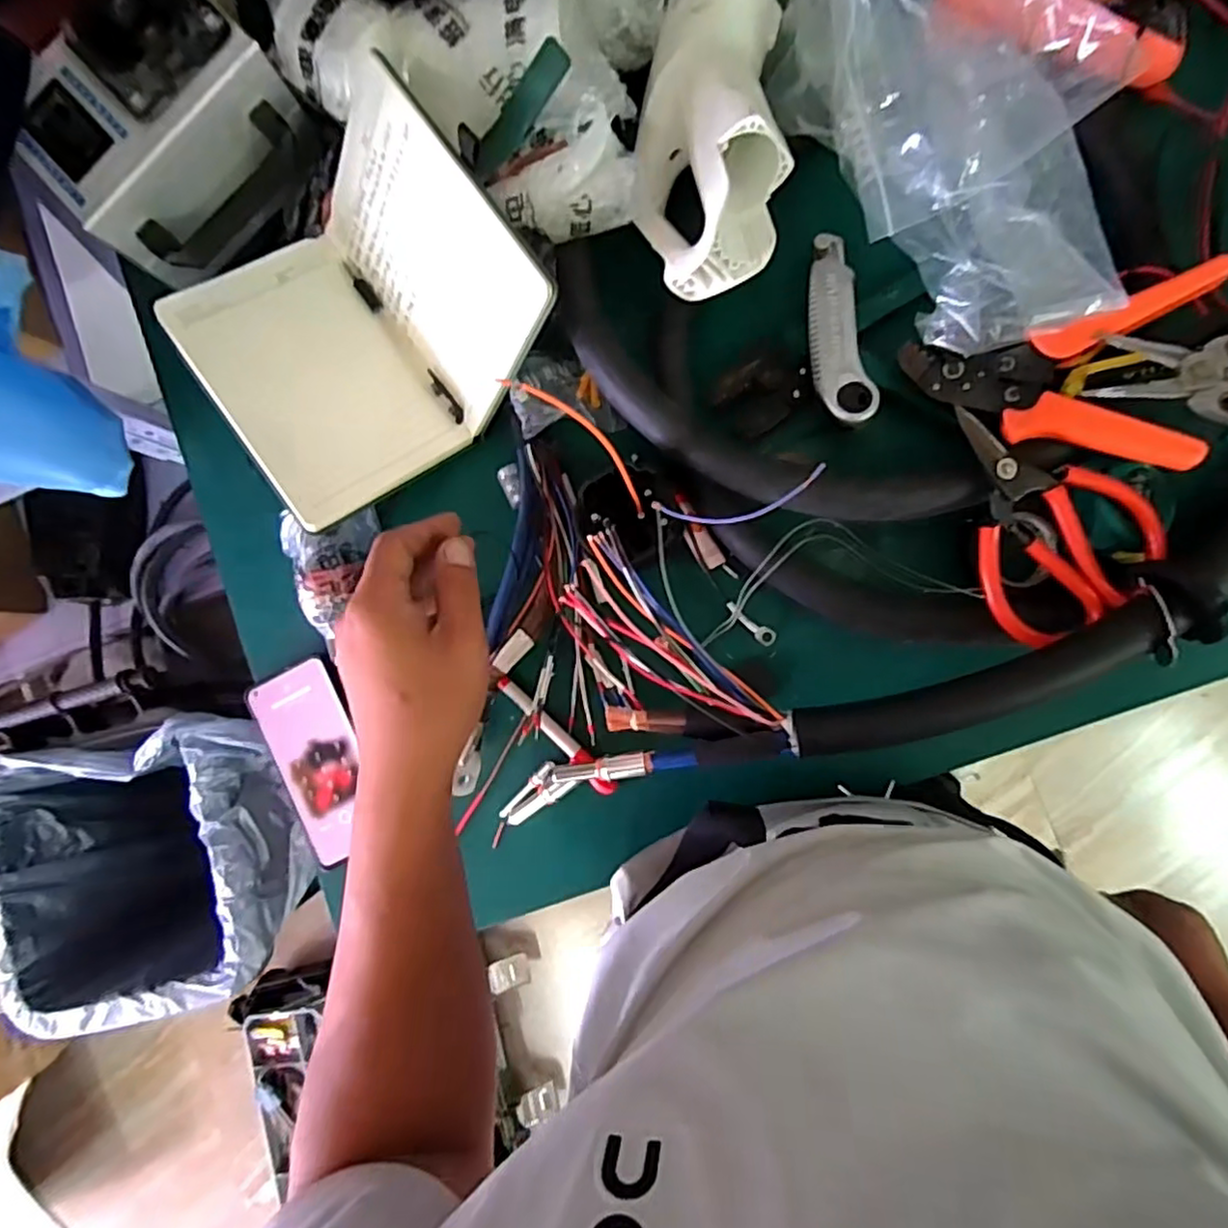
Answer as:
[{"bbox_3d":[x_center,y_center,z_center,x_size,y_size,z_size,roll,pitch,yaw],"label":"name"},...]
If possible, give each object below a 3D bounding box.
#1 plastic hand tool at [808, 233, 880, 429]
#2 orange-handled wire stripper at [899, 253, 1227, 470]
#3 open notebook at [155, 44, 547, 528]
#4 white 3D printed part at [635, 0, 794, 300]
[{"bbox_3d":[0.157,-0.205,0.475,0.039,0.028,0.147,-8,87,7],"label":"plastic hand tool"},{"bbox_3d":[0.296,-0.144,0.434,0.175,0.044,0.118,-8,87,7],"label":"orange-handled wire stripper"},{"bbox_3d":[-0.188,-0.214,0.481,0.246,0.089,0.211,-37,84,4],"label":"open notebook"},{"bbox_3d":[0.066,-0.335,0.458,0.099,0.077,0.221,-2,88,7],"label":"white 3D printed part"}]

